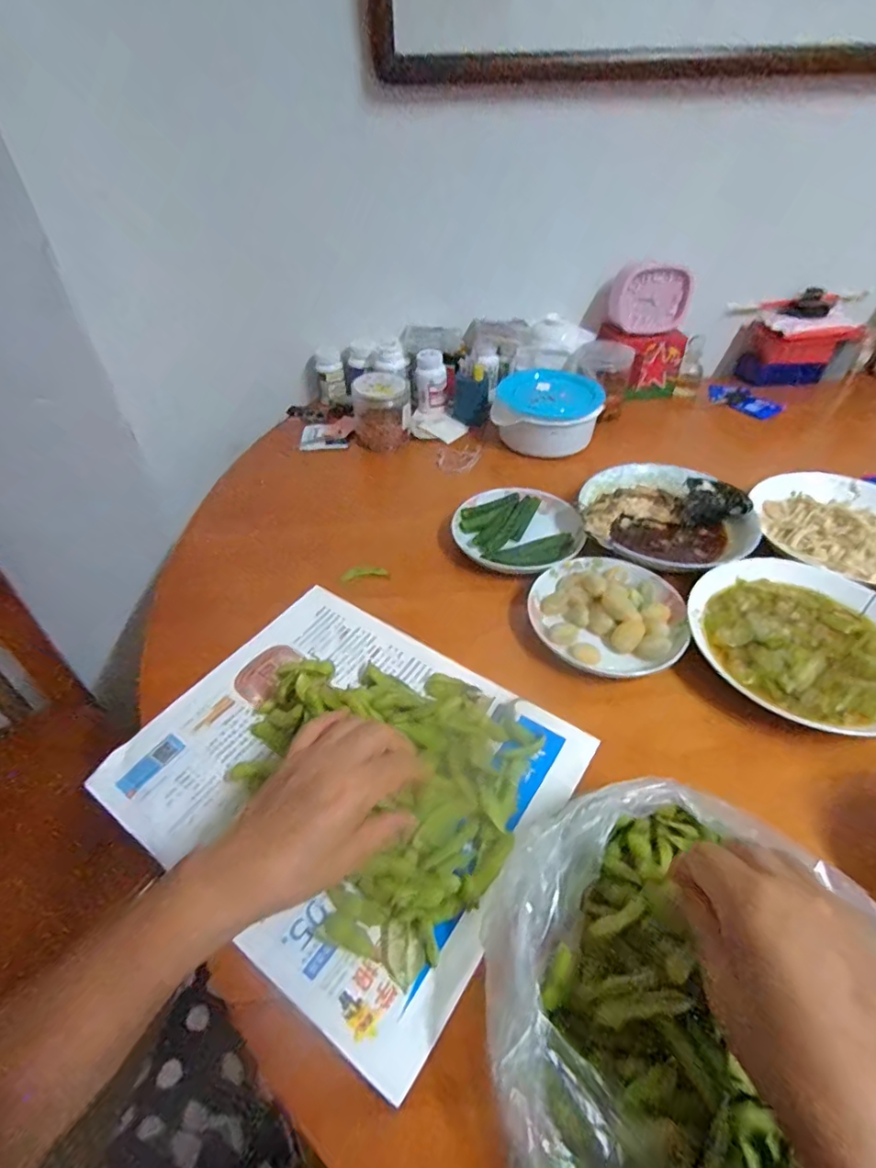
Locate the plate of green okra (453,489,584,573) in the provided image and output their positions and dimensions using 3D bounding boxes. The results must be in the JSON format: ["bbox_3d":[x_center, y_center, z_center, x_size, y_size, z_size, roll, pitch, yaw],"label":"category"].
[{"bbox_3d":[0.101,-0.069,0.645,0.148,0.023,0.139,-1,44,1],"label":"plate of green okra"}]

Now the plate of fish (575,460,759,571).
[{"bbox_3d":[0.272,-0.083,0.641,0.188,0.061,0.197,-1,44,1],"label":"plate of fish"}]

